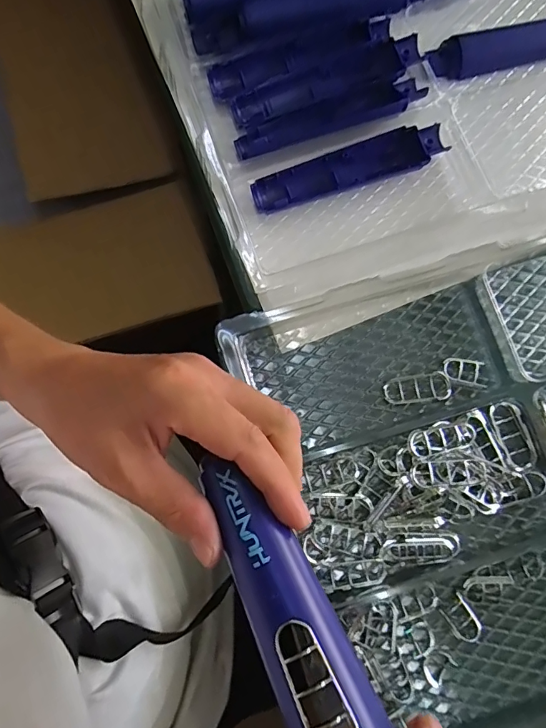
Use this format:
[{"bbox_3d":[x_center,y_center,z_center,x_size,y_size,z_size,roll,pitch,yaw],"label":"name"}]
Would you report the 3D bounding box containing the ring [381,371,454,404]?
[{"bbox_3d":[0.115,0.021,0.362,0.052,0.009,0.022,-10,79,-2],"label":"ring"}]

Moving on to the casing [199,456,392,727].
[{"bbox_3d":[0.010,0.116,0.201,0.035,0.028,0.161,-27,65,-5],"label":"casing"}]

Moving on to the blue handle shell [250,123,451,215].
[{"bbox_3d":[0.064,-0.167,0.390,0.165,0.015,0.036,-16,80,-3],"label":"blue handle shell"}]

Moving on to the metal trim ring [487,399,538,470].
[{"bbox_3d":[0.184,0.055,0.351,0.024,0.007,0.052,-14,80,-3],"label":"metal trim ring"}]

